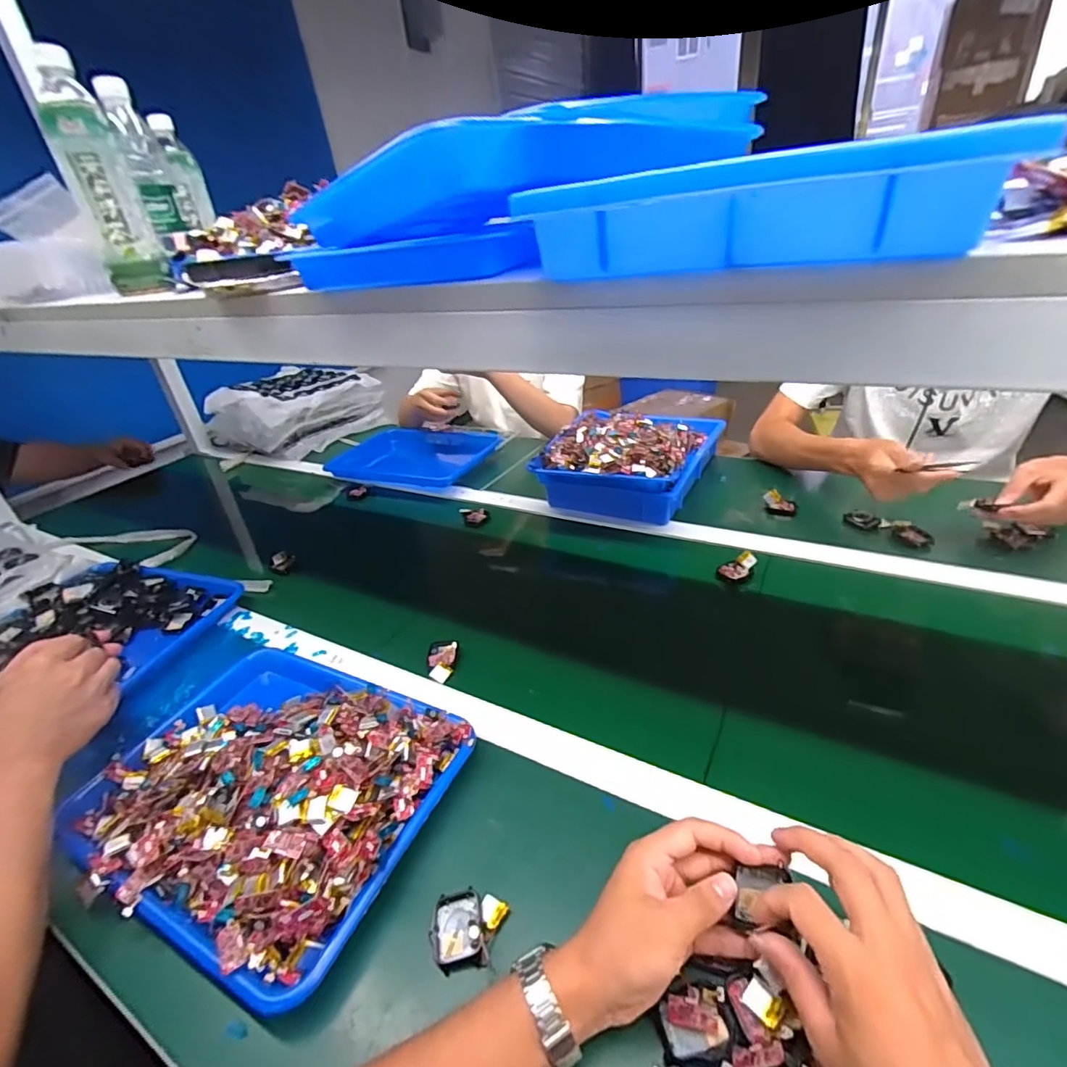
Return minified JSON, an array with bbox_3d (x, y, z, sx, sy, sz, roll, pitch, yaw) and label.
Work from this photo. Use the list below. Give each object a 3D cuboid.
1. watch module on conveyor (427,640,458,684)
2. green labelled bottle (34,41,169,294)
[{"bbox_3d":[-0.111,0.156,0.639,0.033,0.013,0.060,-5,31,3],"label":"watch module on conveyor"},{"bbox_3d":[-0.467,-0.379,0.570,0.059,0.209,0.064,-24,35,-26],"label":"green labelled bottle"}]

